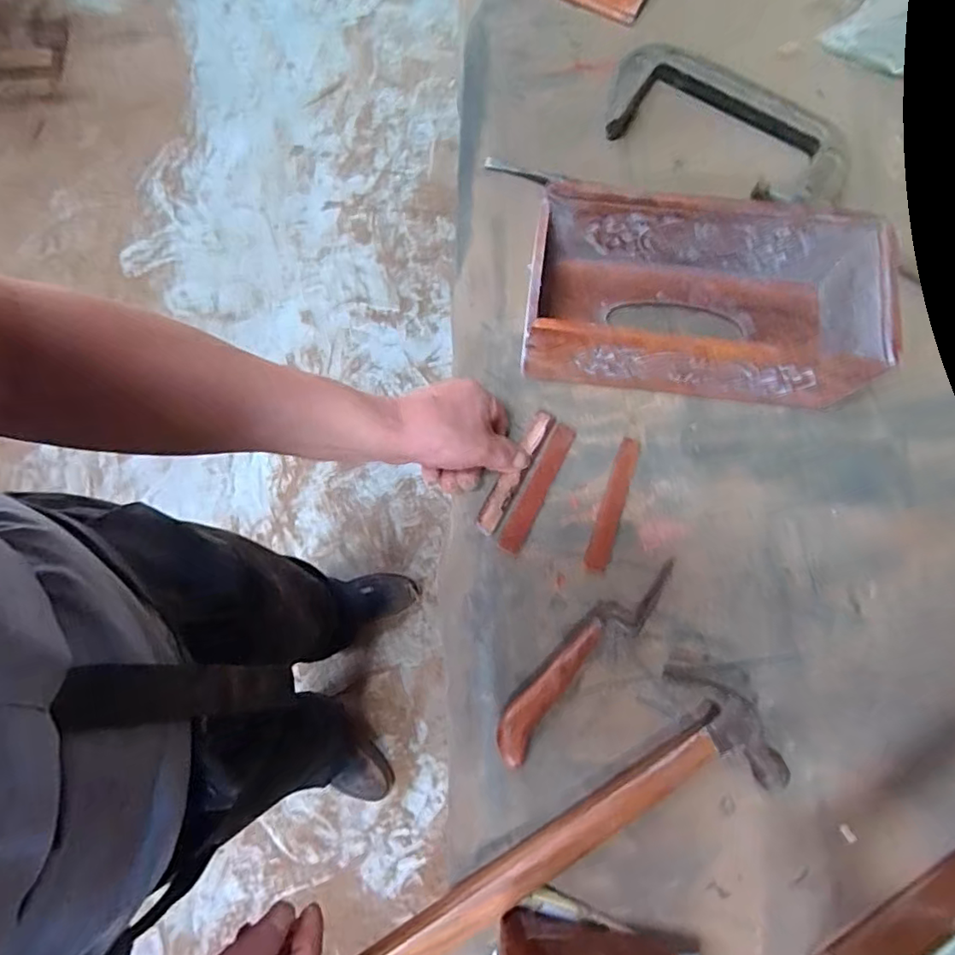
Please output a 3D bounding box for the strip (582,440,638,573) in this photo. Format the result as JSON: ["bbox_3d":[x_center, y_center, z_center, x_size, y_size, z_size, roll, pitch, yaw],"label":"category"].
[{"bbox_3d":[0.113,0.022,0.475,0.019,0.004,0.115,17,78,3],"label":"strip"}]

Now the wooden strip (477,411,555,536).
[{"bbox_3d":[0.033,-0.006,0.479,0.017,0.008,0.115,30,79,6],"label":"wooden strip"}]

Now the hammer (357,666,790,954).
[{"bbox_3d":[0.052,0.268,0.412,0.358,0.023,0.089,-30,80,-6],"label":"hammer"}]

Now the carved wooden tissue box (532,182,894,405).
[{"bbox_3d":[0.177,-0.144,0.468,0.259,0.094,0.129,8,78,1],"label":"carved wooden tissue box"}]

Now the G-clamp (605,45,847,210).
[{"bbox_3d":[0.241,-0.338,0.542,0.236,0.031,0.143,38,80,7],"label":"G-clamp"}]

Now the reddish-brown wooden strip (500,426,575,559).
[{"bbox_3d":[0.050,0.009,0.477,0.019,0.004,0.118,27,79,5],"label":"reddish-brown wooden strip"}]

